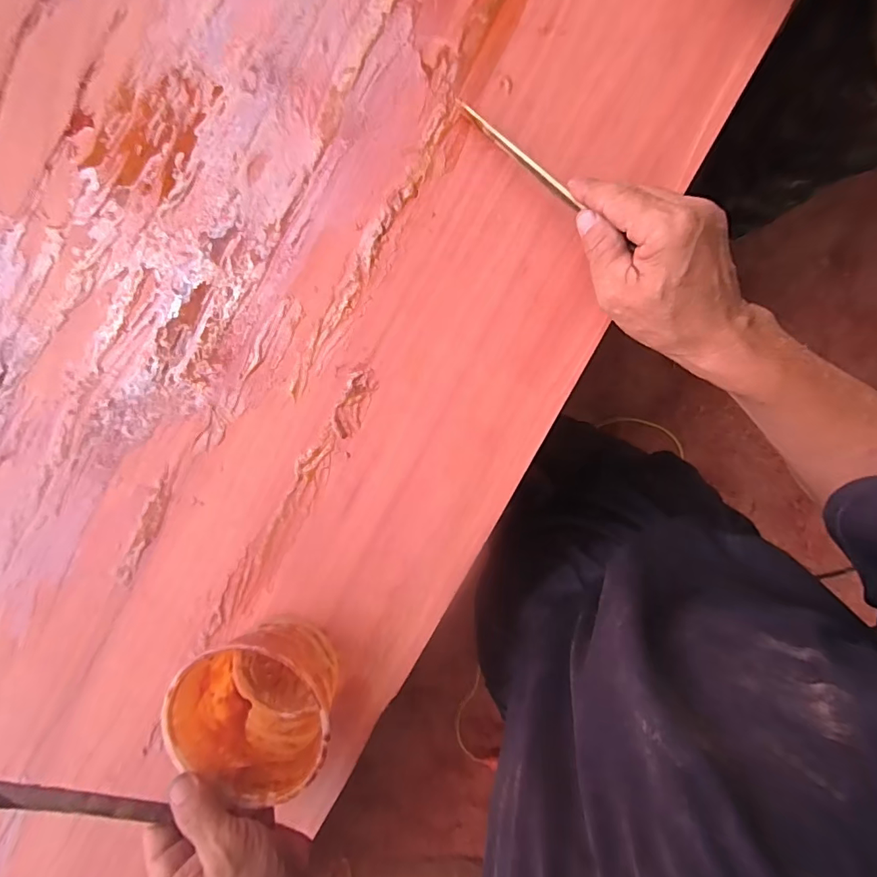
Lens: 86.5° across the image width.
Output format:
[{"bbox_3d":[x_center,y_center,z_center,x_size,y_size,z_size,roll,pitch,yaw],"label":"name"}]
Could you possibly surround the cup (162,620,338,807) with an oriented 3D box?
[{"bbox_3d":[-0.129,0.199,0.355,0.111,0.076,0.106,0,94,4],"label":"cup"}]

